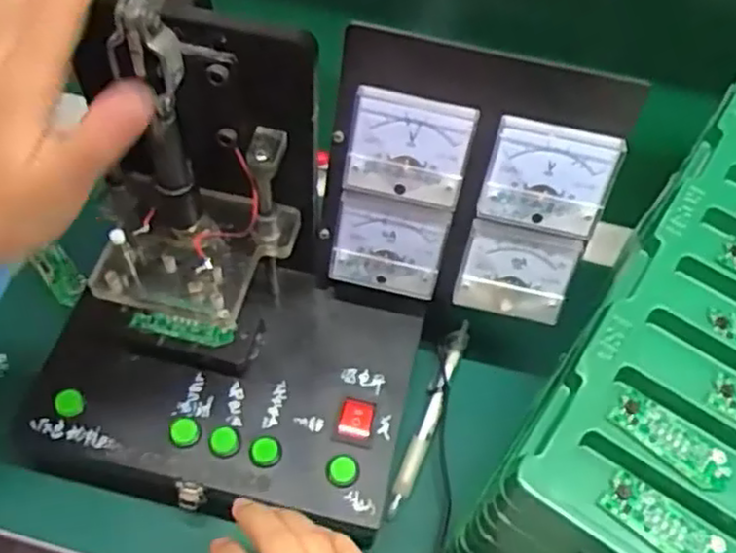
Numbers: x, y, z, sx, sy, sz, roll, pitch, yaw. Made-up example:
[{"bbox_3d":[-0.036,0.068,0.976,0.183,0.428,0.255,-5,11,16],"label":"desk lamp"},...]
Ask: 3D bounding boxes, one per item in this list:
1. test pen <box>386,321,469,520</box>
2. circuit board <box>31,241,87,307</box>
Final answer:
[{"bbox_3d":[0.040,0.091,0.479,0.015,0.019,0.139,21,59,9],"label":"test pen"},{"bbox_3d":[-0.221,-0.001,0.516,0.025,0.005,0.043,-36,89,-7],"label":"circuit board"}]

